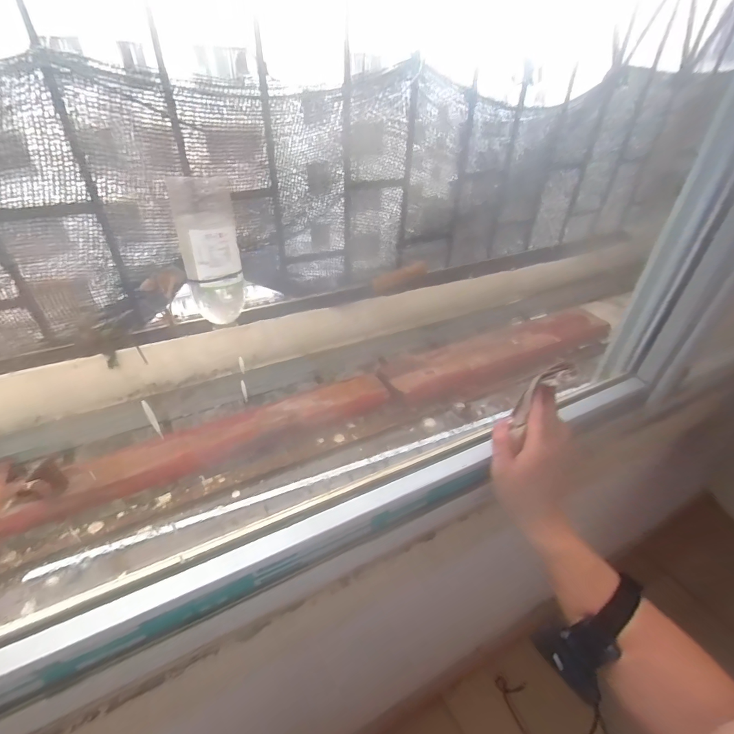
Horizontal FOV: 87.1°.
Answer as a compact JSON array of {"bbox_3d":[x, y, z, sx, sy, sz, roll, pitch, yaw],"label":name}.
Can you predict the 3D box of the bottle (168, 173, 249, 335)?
[{"bbox_3d":[-0.231,-0.165,0.574,0.082,0.215,0.068,-9,18,-14],"label":"bottle"}]

